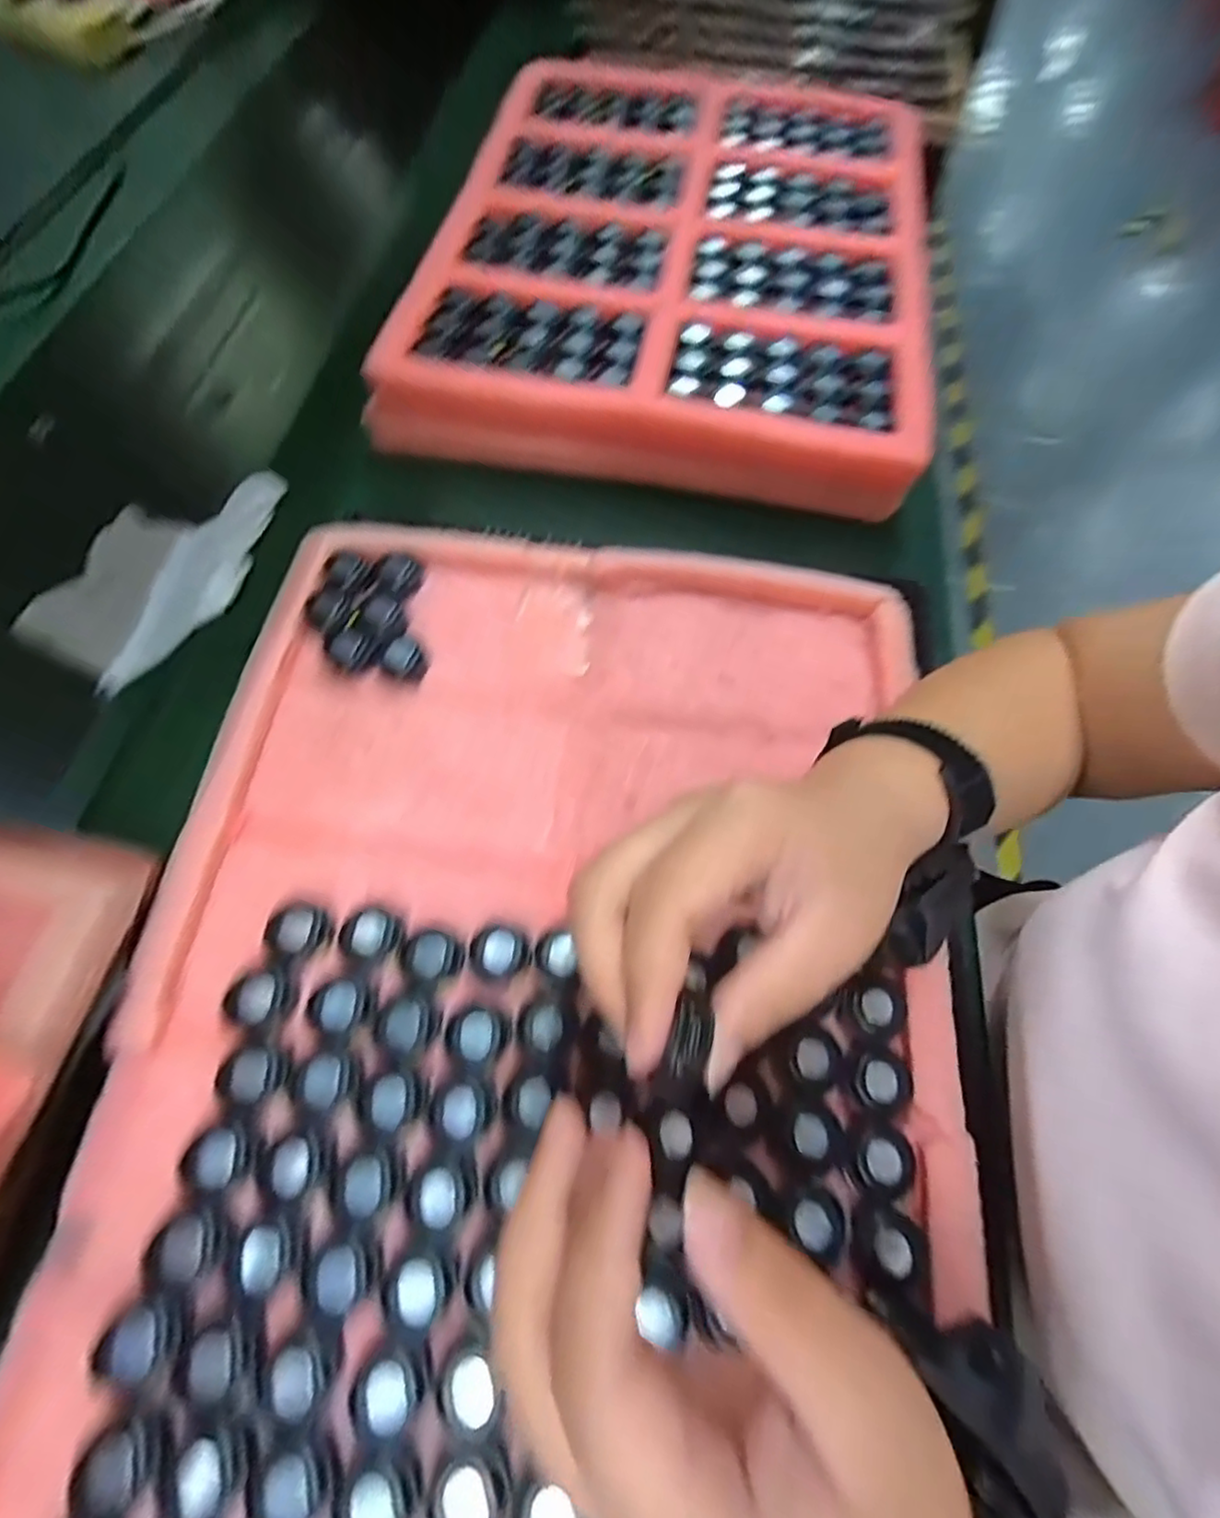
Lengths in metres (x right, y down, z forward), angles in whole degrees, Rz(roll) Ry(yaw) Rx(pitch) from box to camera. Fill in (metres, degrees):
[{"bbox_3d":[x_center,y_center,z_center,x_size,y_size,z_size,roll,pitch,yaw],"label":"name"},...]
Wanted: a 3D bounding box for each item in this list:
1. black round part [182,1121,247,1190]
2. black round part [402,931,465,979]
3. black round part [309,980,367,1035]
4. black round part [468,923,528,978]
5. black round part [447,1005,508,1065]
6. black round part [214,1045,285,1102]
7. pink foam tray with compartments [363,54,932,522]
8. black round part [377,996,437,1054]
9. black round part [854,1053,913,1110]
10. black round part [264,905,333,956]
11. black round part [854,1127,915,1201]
[{"bbox_3d":[-0.162,0.164,0.261,0.022,0.008,0.022,1,63,-1],"label":"black round part"},{"bbox_3d":[-0.084,0.092,0.295,0.026,0.010,0.021,20,65,8],"label":"black round part"},{"bbox_3d":[-0.124,0.112,0.286,0.023,0.006,0.022,17,64,7],"label":"black round part"},{"bbox_3d":[-0.053,0.091,0.298,0.027,0.009,0.024,18,64,7],"label":"black round part"},{"bbox_3d":[-0.060,0.124,0.284,0.025,0.004,0.023,1,63,-1],"label":"black round part"},{"bbox_3d":[-0.156,0.136,0.272,0.025,0.004,0.021,-24,67,-13],"label":"black round part"},{"bbox_3d":[0.060,-0.418,0.514,0.358,0.056,0.468,11,64,4],"label":"pink foam tray with compartments"},{"bbox_3d":[-0.091,0.119,0.283,0.024,0.006,0.022,1,63,-1],"label":"black round part"},{"bbox_3d":[0.121,0.143,0.278,0.023,0.006,0.021,1,63,-1],"label":"black round part"},{"bbox_3d":[-0.149,0.081,0.300,0.025,0.012,0.023,1,63,-1],"label":"black round part"},{"bbox_3d":[0.117,0.172,0.267,0.023,0.005,0.024,1,63,-1],"label":"black round part"}]

